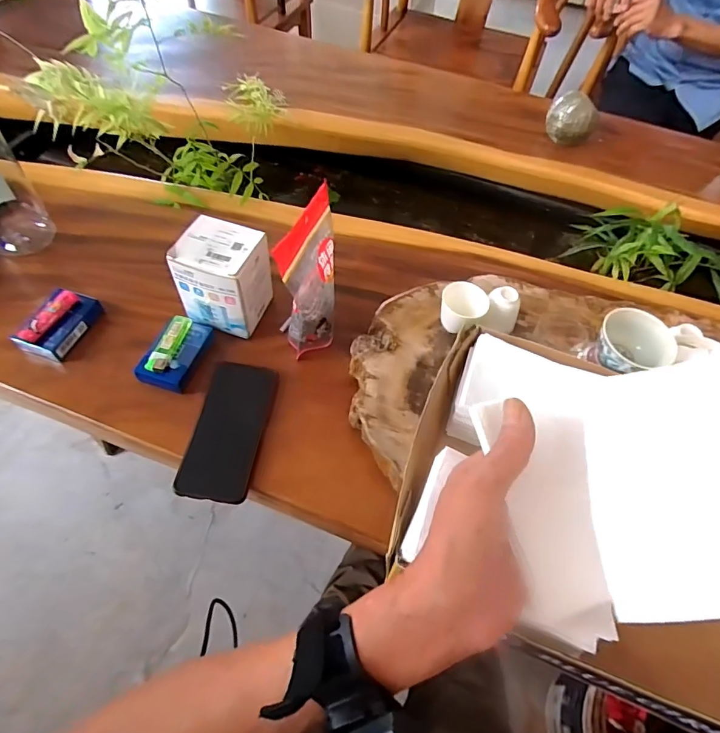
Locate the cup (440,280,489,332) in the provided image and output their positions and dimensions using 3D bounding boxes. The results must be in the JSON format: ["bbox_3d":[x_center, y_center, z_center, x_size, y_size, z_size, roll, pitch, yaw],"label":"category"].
[{"bbox_3d":[0.123,-0.069,0.545,0.054,0.048,0.049,27,60,12],"label":"cup"}]

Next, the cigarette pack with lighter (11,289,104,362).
[{"bbox_3d":[-0.370,-0.054,0.558,0.052,0.036,0.091,18,58,6],"label":"cigarette pack with lighter"}]

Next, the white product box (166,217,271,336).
[{"bbox_3d":[-0.166,-0.110,0.561,0.094,0.109,0.089,16,58,5],"label":"white product box"}]

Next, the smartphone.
[{"bbox_3d":[-0.144,0.069,0.502,0.073,0.011,0.153,13,63,-5],"label":"smartphone"}]

